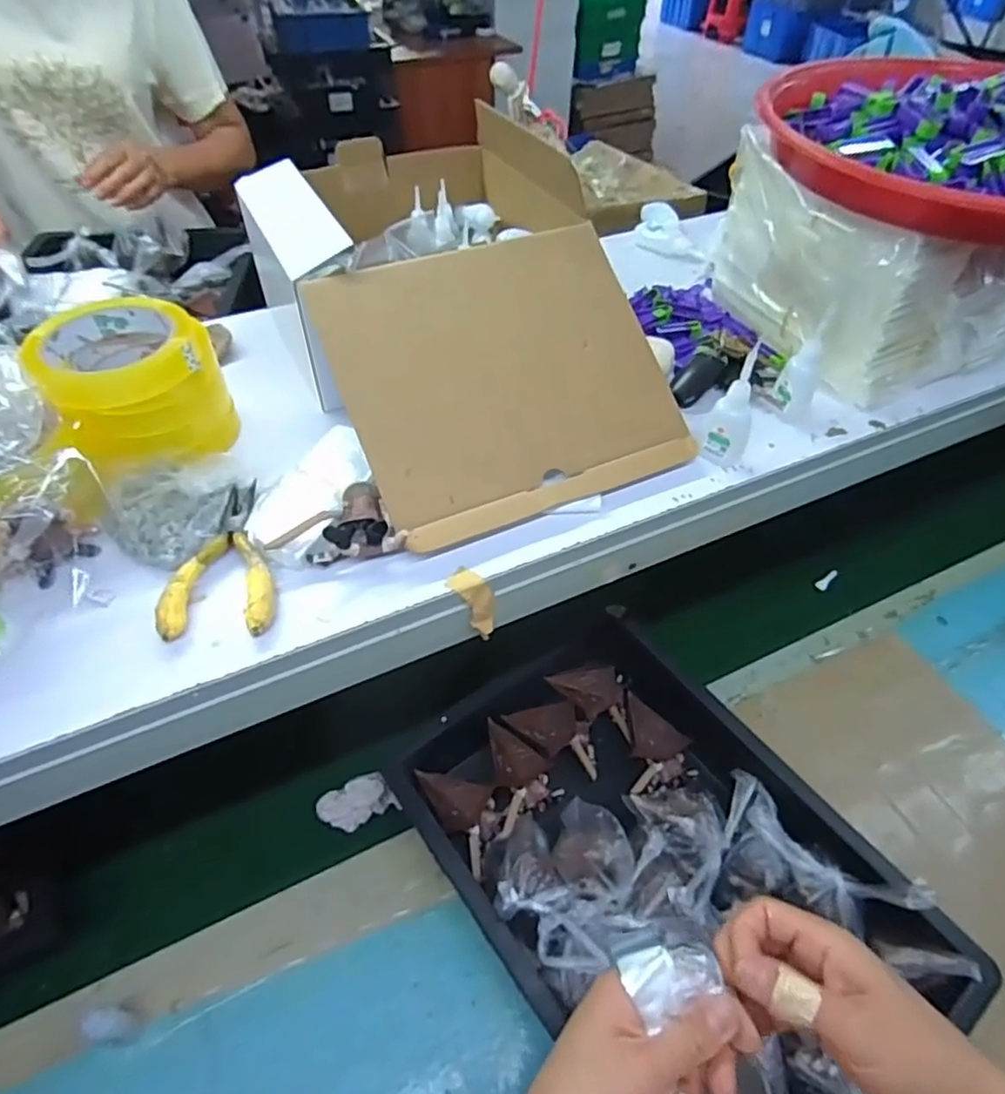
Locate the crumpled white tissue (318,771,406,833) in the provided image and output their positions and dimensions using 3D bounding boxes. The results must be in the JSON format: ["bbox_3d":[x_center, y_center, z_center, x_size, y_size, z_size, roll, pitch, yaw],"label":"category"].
[{"bbox_3d":[-0.153,0.264,0.667,0.072,0.031,0.044,-12,51,-13],"label":"crumpled white tissue"}]

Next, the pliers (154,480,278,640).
[{"bbox_3d":[-0.176,0.005,0.416,0.064,0.011,0.119,-4,50,-5],"label":"pliers"}]

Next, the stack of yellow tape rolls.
[{"bbox_3d":[-0.255,-0.111,0.462,0.093,0.105,0.106,-2,49,-4],"label":"stack of yellow tape rolls"}]

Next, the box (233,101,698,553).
[{"bbox_3d":[-0.044,-0.201,0.524,0.245,0.117,0.391,-20,53,-18],"label":"box"}]

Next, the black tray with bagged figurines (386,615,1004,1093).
[{"bbox_3d":[0.138,0.292,0.597,0.310,0.113,0.450,-30,57,-25],"label":"black tray with bagged figurines"}]

